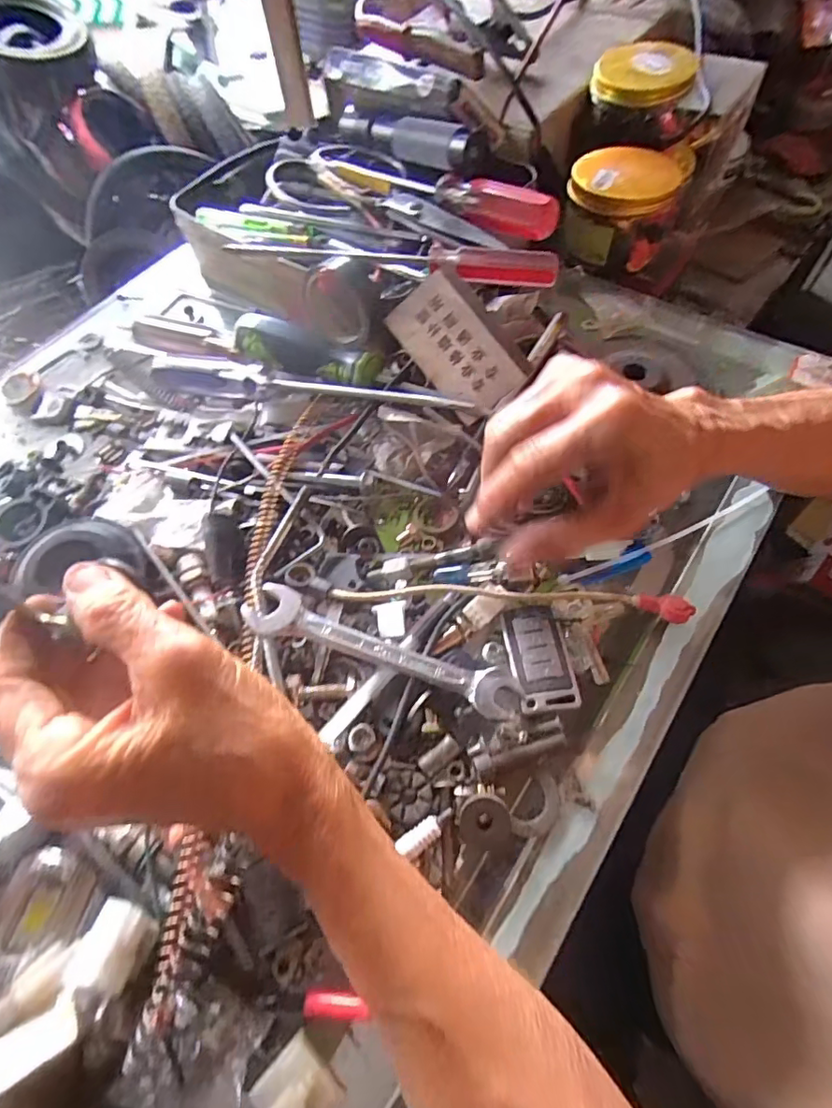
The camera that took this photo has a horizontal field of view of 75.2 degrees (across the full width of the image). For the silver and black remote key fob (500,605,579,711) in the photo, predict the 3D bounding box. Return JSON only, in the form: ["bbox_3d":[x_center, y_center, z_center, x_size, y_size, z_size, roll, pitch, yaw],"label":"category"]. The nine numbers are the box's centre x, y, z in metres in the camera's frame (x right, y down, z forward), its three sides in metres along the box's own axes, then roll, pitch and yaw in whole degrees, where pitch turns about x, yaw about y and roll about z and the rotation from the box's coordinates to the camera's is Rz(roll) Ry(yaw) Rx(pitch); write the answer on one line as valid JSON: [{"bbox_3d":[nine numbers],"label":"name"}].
[{"bbox_3d":[0.065,0.054,0.286,0.031,0.006,0.056,-8,61,-2],"label":"silver and black remote key fob"}]

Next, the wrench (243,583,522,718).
[{"bbox_3d":[-0.017,0.049,0.280,0.145,0.005,0.026,19,55,7],"label":"wrench"}]

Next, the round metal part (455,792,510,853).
[{"bbox_3d":[0.032,0.125,0.252,0.024,0.004,0.024,1,79,-4],"label":"round metal part"}]

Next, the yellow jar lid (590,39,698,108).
[{"bbox_3d":[0.198,-0.416,0.467,0.080,0.021,0.075,-1,61,2],"label":"yellow jar lid"}]

